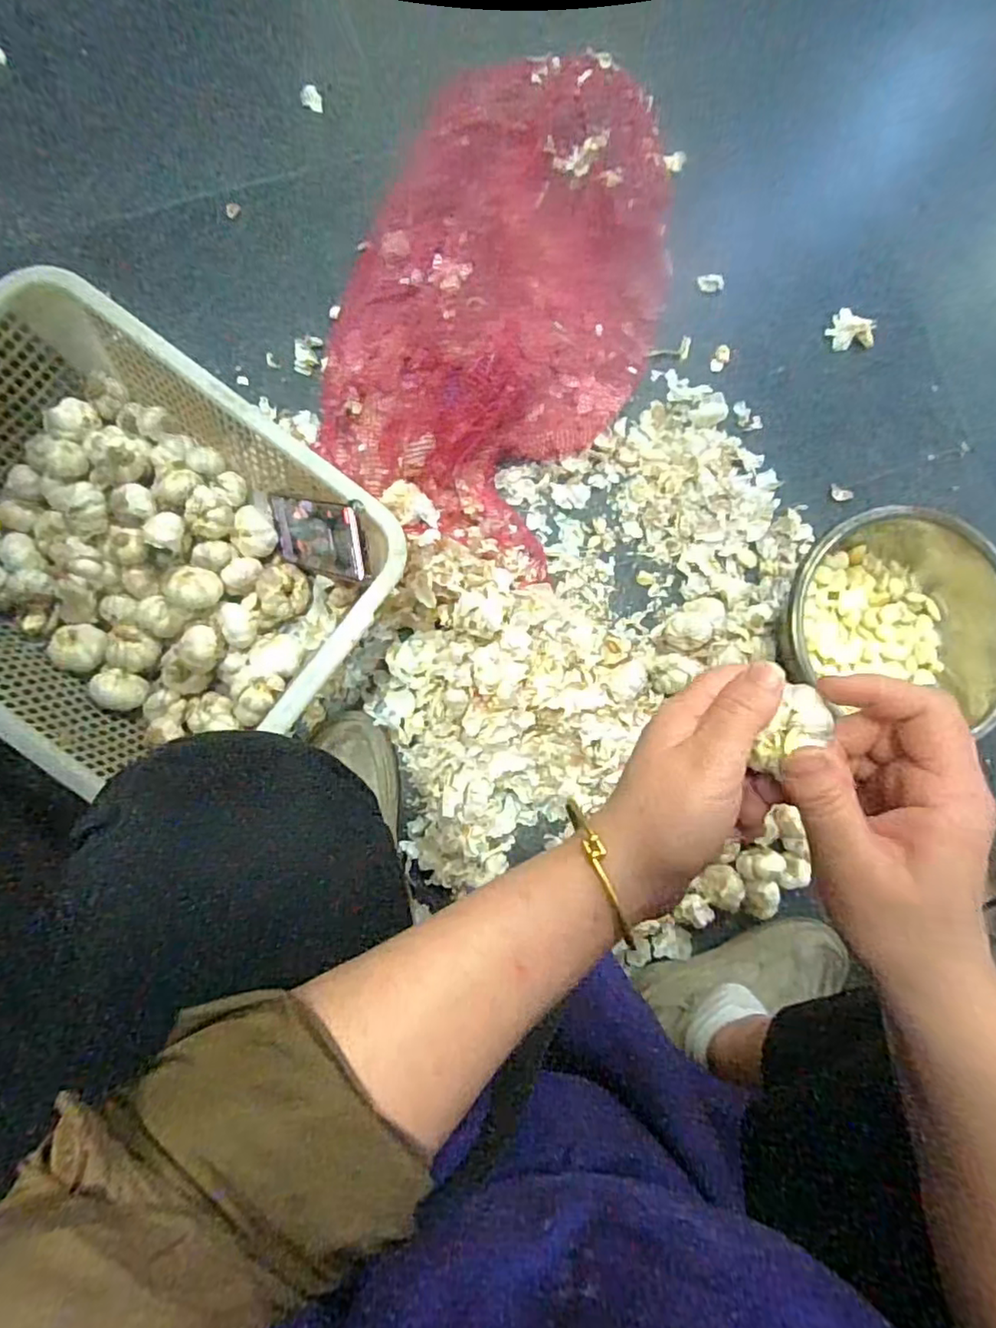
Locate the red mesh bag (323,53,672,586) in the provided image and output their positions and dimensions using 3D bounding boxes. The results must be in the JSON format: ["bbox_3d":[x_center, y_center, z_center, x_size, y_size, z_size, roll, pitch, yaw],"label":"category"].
[{"bbox_3d":[0.007,-0.430,0.713,0.364,0.098,0.539,27,83,-2],"label":"red mesh bag"}]

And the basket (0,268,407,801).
[{"bbox_3d":[-0.370,-0.107,0.628,0.467,0.141,0.363,37,83,0],"label":"basket"}]

